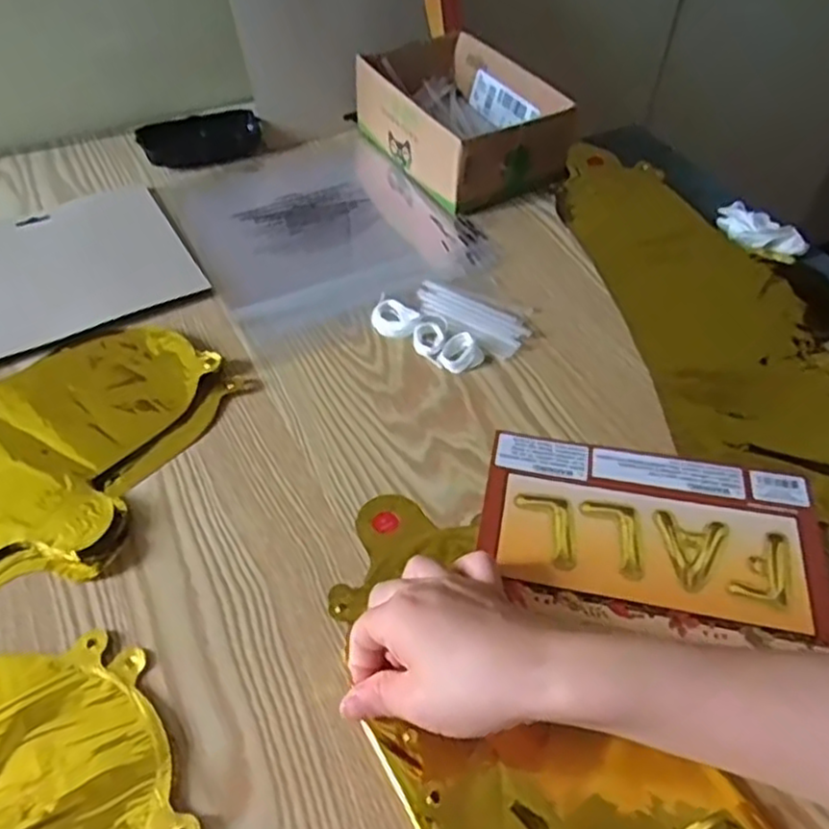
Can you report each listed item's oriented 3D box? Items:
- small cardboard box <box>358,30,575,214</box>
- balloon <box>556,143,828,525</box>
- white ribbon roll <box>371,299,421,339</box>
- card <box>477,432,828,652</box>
[{"bbox_3d":[0.038,-0.281,0.675,0.132,0.067,0.206,-23,53,-19],"label":"small cardboard box"},{"bbox_3d":[0.223,-0.075,0.532,0.179,0.012,0.439,-20,52,-17],"label":"balloon"},{"bbox_3d":[-0.015,-0.070,0.530,0.038,0.007,0.030,36,57,27],"label":"white ribbon roll"},{"bbox_3d":[0.136,0.071,0.411,0.189,0.006,0.122,9,49,7],"label":"card"}]

